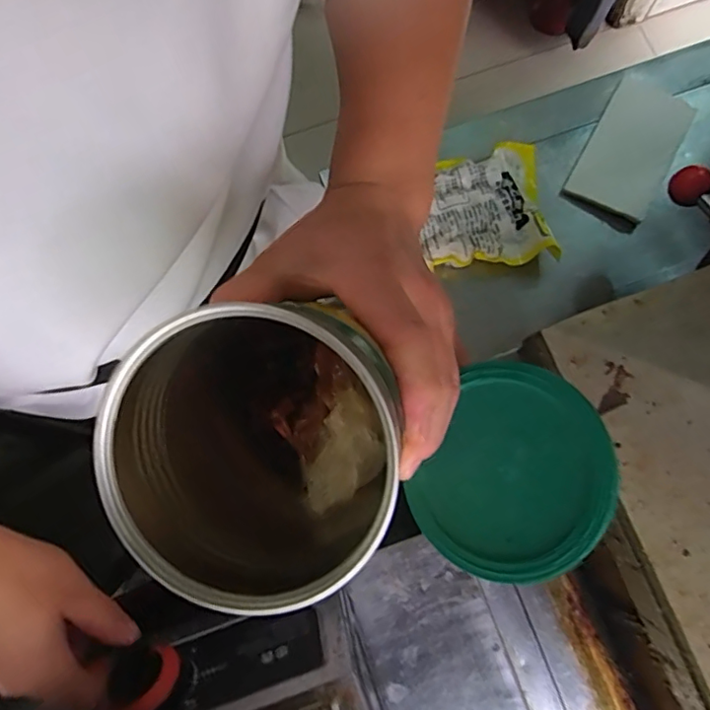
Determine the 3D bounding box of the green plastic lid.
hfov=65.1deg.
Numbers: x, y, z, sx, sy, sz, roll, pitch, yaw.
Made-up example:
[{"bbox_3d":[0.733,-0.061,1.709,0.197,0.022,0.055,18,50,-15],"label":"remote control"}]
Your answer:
[{"bbox_3d":[0.072,0.057,0.256,0.086,0.004,0.096,32,103,37],"label":"green plastic lid"}]

